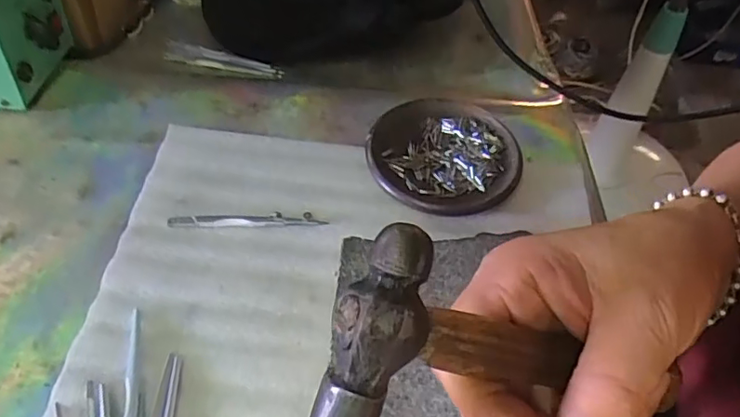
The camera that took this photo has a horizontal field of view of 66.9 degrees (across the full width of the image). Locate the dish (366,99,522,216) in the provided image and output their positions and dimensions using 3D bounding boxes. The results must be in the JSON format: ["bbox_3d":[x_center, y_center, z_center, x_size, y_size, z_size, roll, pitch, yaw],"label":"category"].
[{"bbox_3d":[0.057,-0.043,0.428,0.115,0.016,0.115,0,52,0],"label":"dish"}]

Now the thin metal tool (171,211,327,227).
[{"bbox_3d":[-0.085,0.008,0.389,0.106,0.004,0.010,-1,52,-2],"label":"thin metal tool"}]

